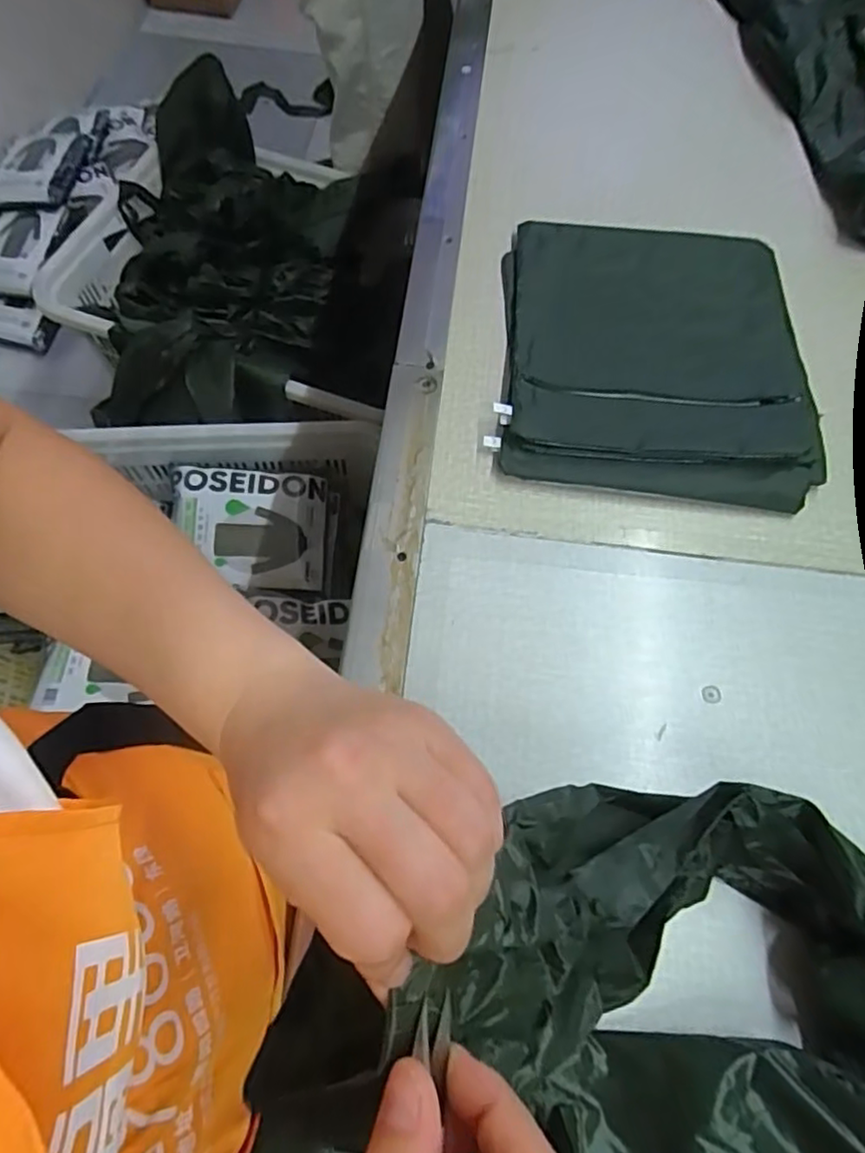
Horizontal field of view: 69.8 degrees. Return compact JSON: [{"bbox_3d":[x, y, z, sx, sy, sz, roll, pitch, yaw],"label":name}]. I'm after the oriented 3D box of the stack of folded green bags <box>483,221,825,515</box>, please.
[{"bbox_3d":[0.217,-0.230,0.613,0.292,0.021,0.338,7,66,0],"label":"stack of folded green bags"}]

